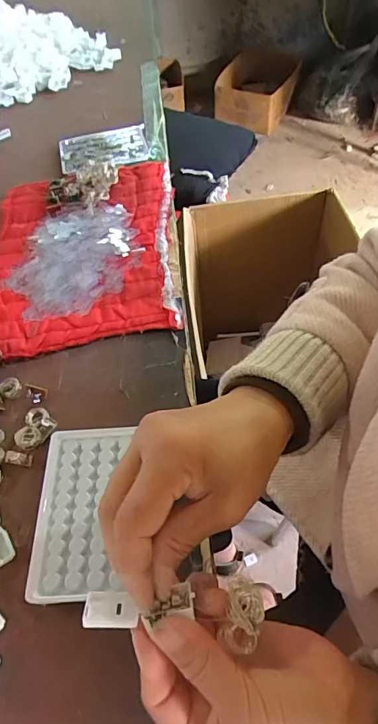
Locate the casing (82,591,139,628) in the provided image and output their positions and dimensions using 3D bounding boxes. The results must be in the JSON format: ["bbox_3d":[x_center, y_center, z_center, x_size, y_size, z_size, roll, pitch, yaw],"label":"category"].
[{"bbox_3d":[-0.040,0.127,0.225,0.027,0.006,0.021,9,15,0],"label":"casing"}]

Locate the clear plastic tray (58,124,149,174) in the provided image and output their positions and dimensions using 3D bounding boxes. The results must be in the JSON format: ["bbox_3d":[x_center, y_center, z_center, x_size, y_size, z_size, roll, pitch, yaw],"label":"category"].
[{"bbox_3d":[-0.130,-0.324,0.672,0.134,0.018,0.096,-14,56,-5],"label":"clear plastic tray"}]

